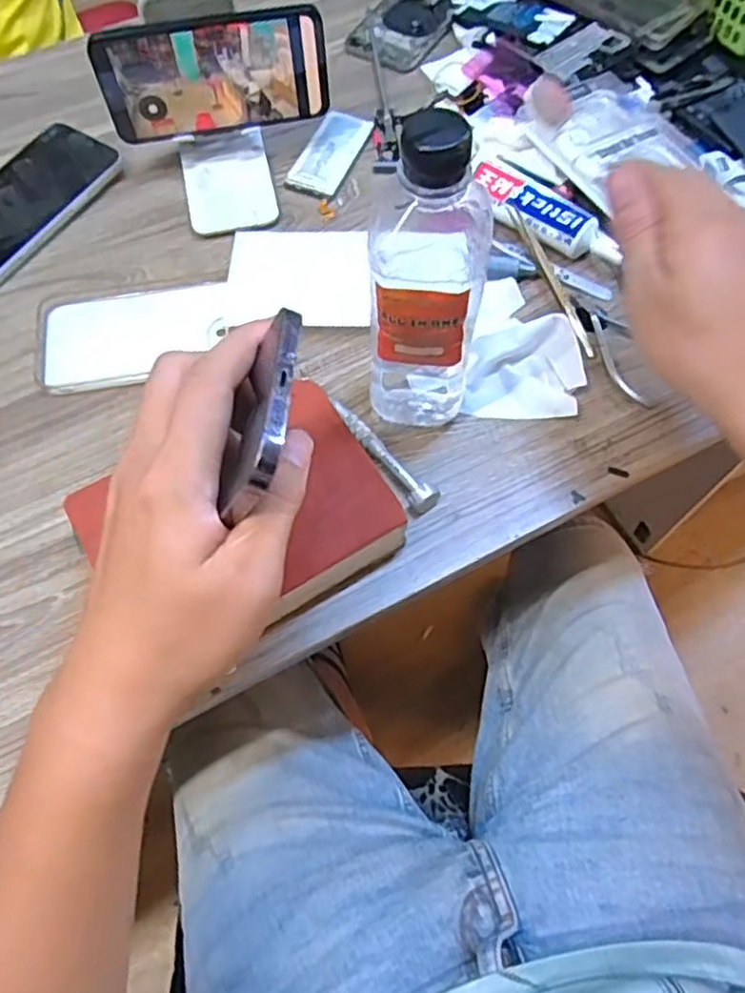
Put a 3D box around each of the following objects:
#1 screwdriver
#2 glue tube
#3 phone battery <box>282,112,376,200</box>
[{"bbox_3d":[0.006,-0.030,0.425,0.016,0.014,0.093,-34,70,-13],"label":"screwdriver"},{"bbox_3d":[0.121,-0.204,0.494,0.033,0.024,0.126,-40,72,-15],"label":"glue tube"},{"bbox_3d":[-0.031,-0.275,0.543,0.041,0.007,0.088,23,69,11],"label":"phone battery"}]

